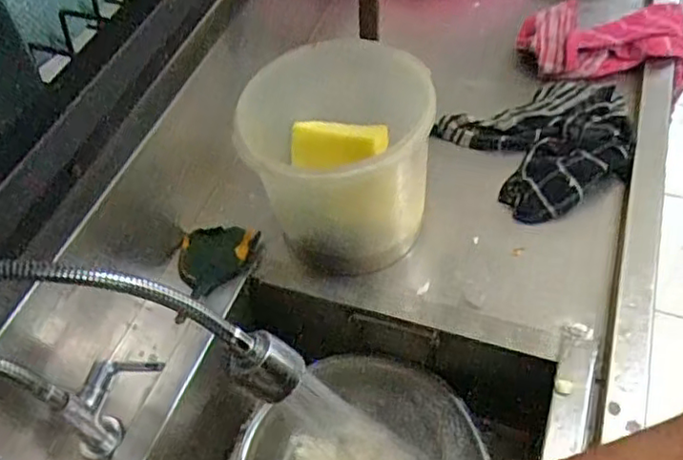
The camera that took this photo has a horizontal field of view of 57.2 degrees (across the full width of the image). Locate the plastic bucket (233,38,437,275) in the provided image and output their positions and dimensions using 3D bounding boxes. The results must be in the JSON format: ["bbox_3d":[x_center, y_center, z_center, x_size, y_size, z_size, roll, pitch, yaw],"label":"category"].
[{"bbox_3d":[-0.006,-0.081,0.728,0.196,0.181,0.207,-2,52,3],"label":"plastic bucket"}]

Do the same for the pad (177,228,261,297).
[{"bbox_3d":[-0.152,0.033,0.770,0.095,0.021,0.091,-7,52,0],"label":"pad"}]

